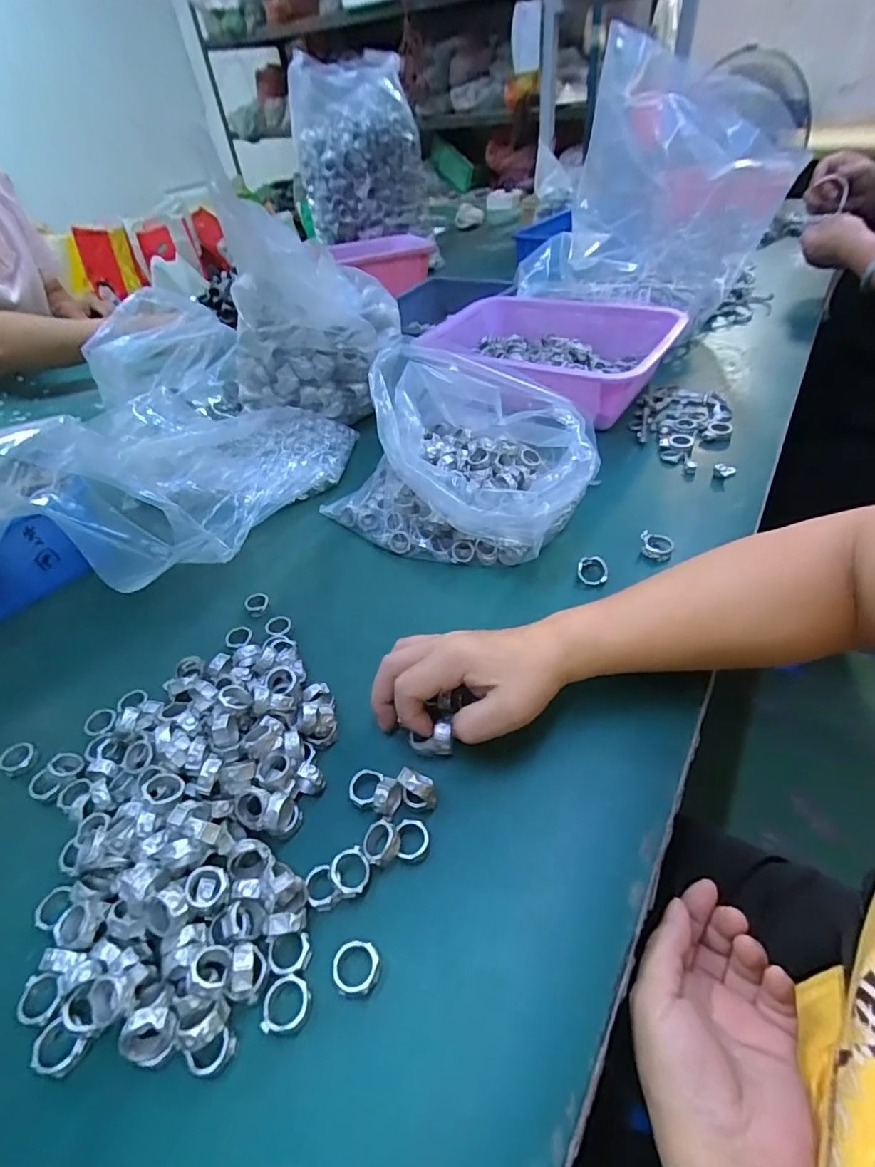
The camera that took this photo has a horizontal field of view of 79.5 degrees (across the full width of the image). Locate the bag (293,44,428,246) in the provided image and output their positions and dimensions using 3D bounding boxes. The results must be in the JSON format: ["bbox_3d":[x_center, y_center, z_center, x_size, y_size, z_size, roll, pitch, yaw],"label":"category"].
[{"bbox_3d":[-0.165,-0.921,1.128,0.269,0.280,0.162,-11,43,-4],"label":"bag"}]

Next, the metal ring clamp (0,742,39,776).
[{"bbox_3d":[-0.297,0.124,0.373,0.025,0.005,0.022,15,48,22],"label":"metal ring clamp"}]

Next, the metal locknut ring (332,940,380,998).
[{"bbox_3d":[-0.040,0.192,0.263,0.023,0.006,0.022,-4,43,4],"label":"metal locknut ring"}]

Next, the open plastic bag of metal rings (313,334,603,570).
[{"bbox_3d":[0.020,-0.124,0.499,0.252,0.131,0.173,22,50,27],"label":"open plastic bag of metal rings"}]

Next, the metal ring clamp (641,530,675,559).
[{"bbox_3d":[0.195,-0.034,0.468,0.028,0.019,0.026,15,48,22],"label":"metal ring clamp"}]

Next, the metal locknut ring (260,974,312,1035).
[{"bbox_3d":[-0.073,0.203,0.254,0.023,0.004,0.022,-4,43,4],"label":"metal locknut ring"}]

